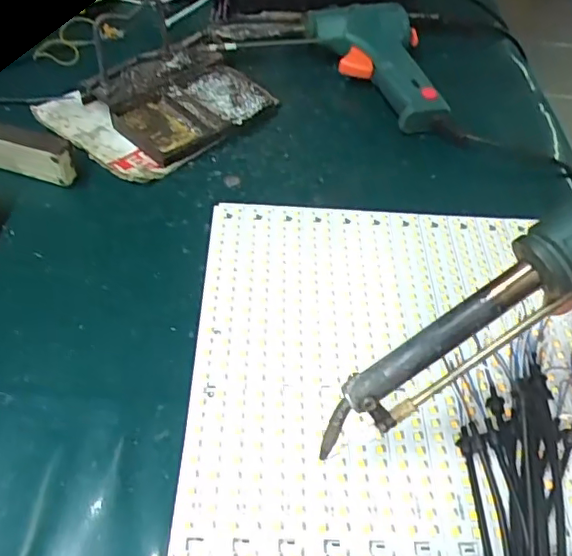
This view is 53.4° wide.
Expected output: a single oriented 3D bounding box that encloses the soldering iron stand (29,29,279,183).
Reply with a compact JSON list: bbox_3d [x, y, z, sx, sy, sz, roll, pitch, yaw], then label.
[{"bbox_3d":[-0.096,-0.137,0.437,0.148,0.035,0.116,-36,63,-29],"label":"soldering iron stand"}]

